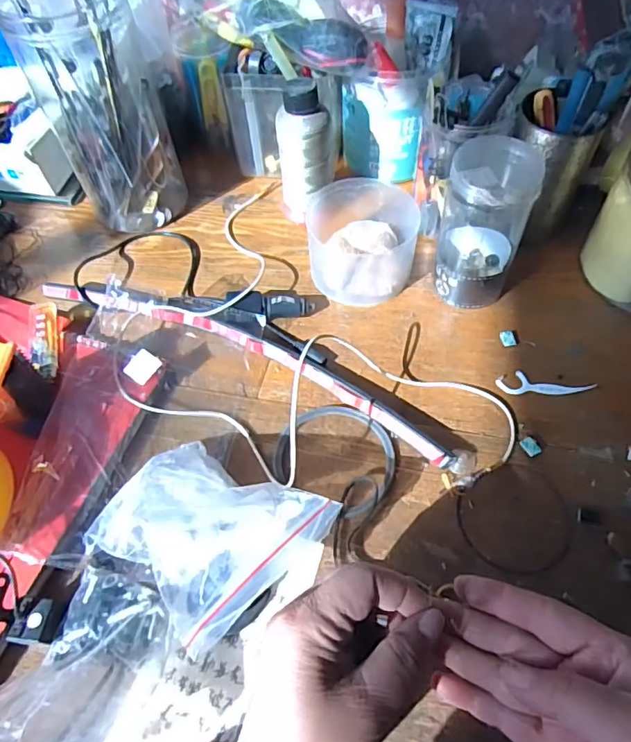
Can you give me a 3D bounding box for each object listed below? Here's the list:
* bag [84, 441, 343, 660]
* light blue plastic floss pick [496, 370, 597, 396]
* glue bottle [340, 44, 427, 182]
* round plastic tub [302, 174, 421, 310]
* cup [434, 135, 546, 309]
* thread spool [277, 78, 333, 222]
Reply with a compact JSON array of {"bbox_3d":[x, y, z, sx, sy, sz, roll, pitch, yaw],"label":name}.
[{"bbox_3d":[-0.068,0.098,0.320,0.124,0.052,0.111,35,64,25],"label":"bag"},{"bbox_3d":[0.182,0.009,0.404,0.074,0.004,0.021,-1,55,3],"label":"light blue plastic floss pick"},{"bbox_3d":[0.067,-0.252,0.504,0.081,0.114,0.061,1,55,5],"label":"glue bottle"},{"bbox_3d":[0.042,-0.119,0.465,0.096,0.058,0.106,-1,55,3],"label":"round plastic tub"},{"bbox_3d":[0.136,-0.114,0.415,0.058,0.123,0.068,17,58,15],"label":"cup"},{"bbox_3d":[-0.010,-0.203,0.482,0.051,0.126,0.039,-4,55,1],"label":"thread spool"}]

